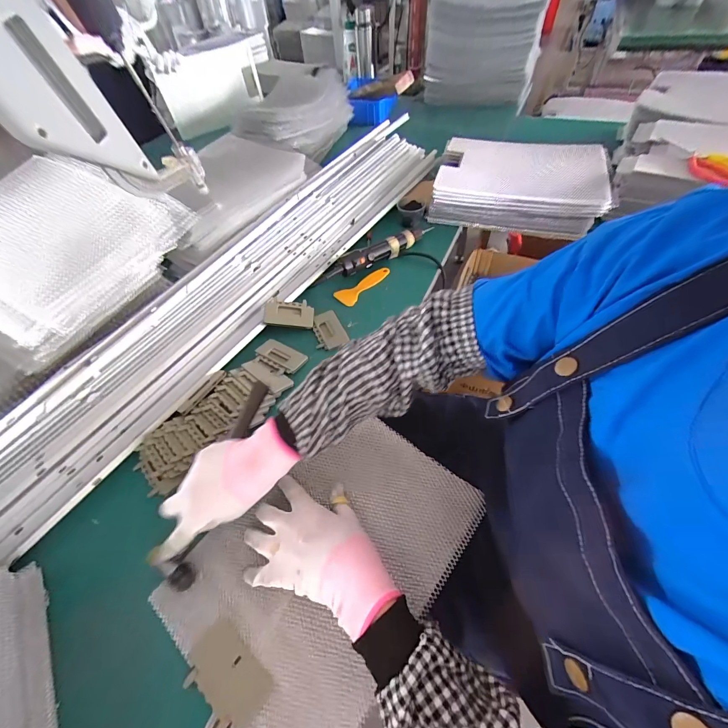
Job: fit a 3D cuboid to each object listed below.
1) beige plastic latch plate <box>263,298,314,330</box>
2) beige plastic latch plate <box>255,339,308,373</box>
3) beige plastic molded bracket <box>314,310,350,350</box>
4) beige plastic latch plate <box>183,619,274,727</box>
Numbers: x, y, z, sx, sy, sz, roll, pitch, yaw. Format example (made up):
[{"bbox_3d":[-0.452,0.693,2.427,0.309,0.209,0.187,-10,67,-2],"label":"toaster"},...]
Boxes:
[{"bbox_3d":[-0.138,-0.095,0.609,0.087,0.009,0.056,7,74,-11],"label":"beige plastic latch plate"},{"bbox_3d":[-0.144,-0.016,0.569,0.084,0.005,0.041,27,60,13],"label":"beige plastic latch plate"},{"bbox_3d":[-0.065,-0.062,0.602,0.053,0.014,0.084,-20,54,-9],"label":"beige plastic molded bracket"},{"bbox_3d":[-0.141,0.315,0.332,0.092,0.006,0.056,30,62,24],"label":"beige plastic latch plate"}]

